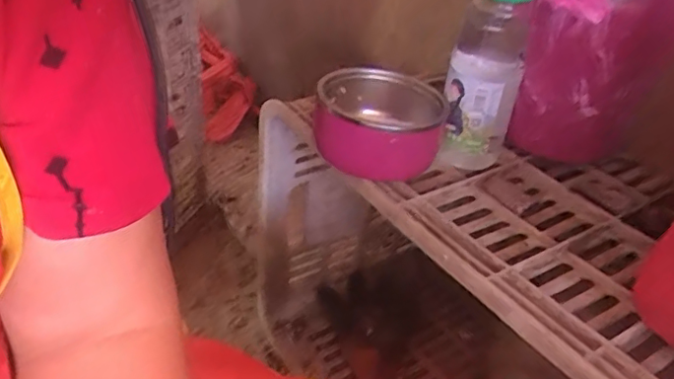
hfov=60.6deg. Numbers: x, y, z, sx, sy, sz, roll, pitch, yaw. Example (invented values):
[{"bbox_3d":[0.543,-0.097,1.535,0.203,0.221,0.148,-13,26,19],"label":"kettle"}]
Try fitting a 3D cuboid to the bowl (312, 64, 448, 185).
[{"bbox_3d":[0.036,-0.060,0.498,0.109,0.054,0.106,2,36,-1],"label":"bowl"}]

